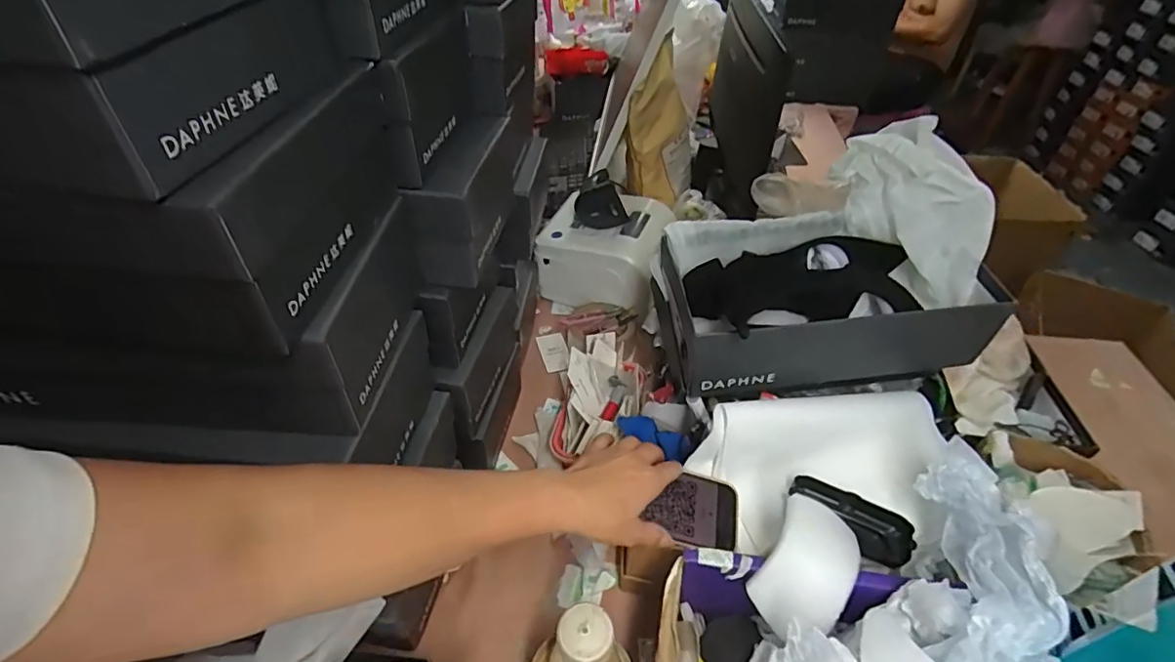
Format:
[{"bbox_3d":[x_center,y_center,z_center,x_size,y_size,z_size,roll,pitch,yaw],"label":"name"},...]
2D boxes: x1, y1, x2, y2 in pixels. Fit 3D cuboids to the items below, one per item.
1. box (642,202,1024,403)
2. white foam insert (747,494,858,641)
[{"bbox_3d":[0.233,-0.027,0.599,0.289,0.127,0.180,-4,43,-5],"label":"box"},{"bbox_3d":[0.176,0.191,0.443,0.067,0.015,0.103,29,76,11],"label":"white foam insert"}]

